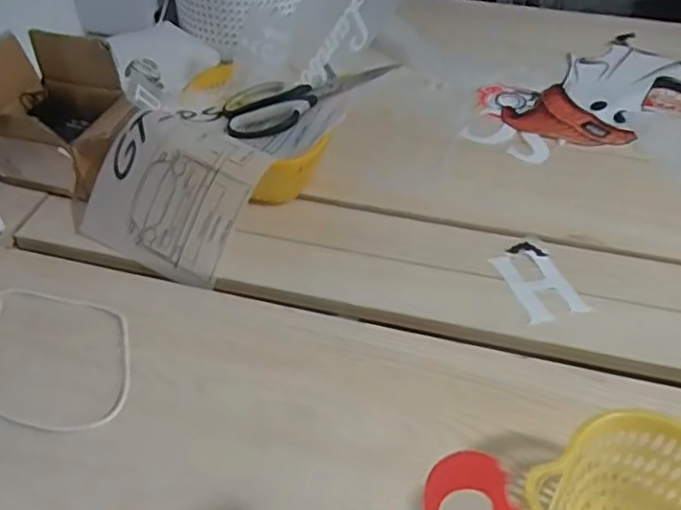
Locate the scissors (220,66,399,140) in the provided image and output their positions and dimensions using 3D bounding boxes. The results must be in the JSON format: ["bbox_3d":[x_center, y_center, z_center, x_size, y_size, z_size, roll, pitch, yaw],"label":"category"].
[{"bbox_3d":[-0.031,-0.165,0.648,0.175,0.015,0.084,-18,45,2],"label":"scissors"}]

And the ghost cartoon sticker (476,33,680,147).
[{"bbox_3d":[0.333,-0.205,0.800,0.314,0.006,0.196,-21,45,-22],"label":"ghost cartoon sticker"}]

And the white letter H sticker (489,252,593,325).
[{"bbox_3d":[0.172,0.024,0.557,0.051,0.004,0.077,-11,45,-11],"label":"white letter H sticker"}]

